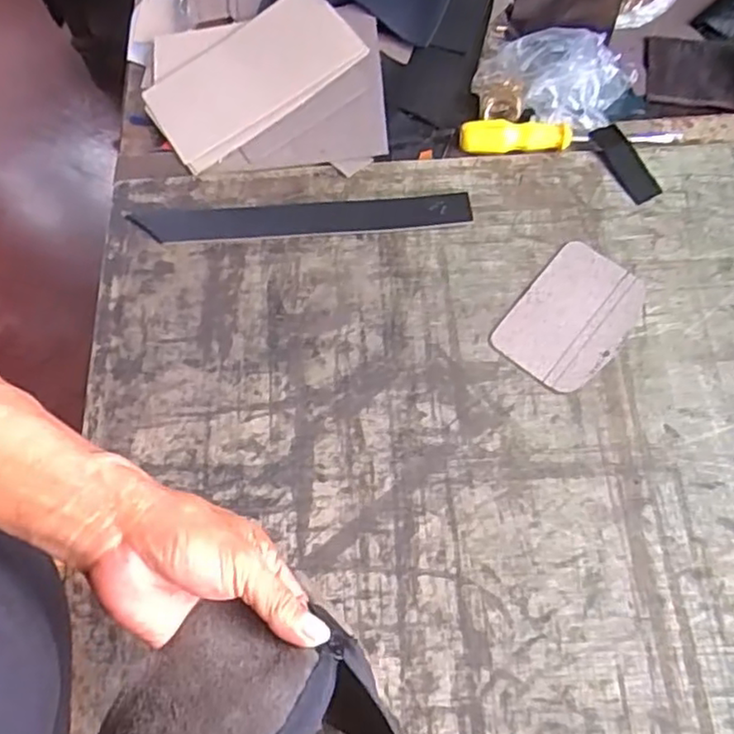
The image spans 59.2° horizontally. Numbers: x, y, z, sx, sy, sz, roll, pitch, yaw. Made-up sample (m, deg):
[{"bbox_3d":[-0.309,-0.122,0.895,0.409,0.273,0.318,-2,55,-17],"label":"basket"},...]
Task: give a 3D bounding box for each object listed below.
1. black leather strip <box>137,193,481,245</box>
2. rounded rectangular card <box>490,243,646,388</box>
[{"bbox_3d":[-0.057,-0.132,0.567,0.291,0.004,0.036,-1,68,0],"label":"black leather strip"},{"bbox_3d":[0.168,-0.042,0.525,0.083,0.005,0.127,38,74,14],"label":"rounded rectangular card"}]

